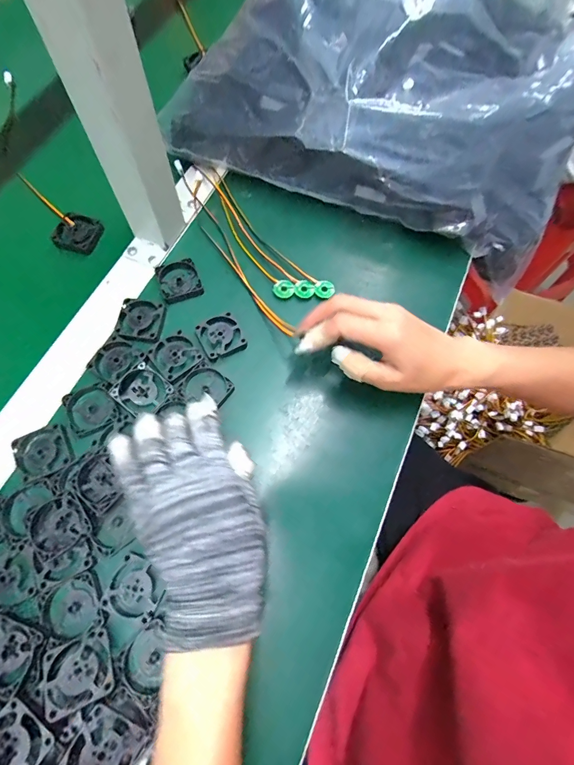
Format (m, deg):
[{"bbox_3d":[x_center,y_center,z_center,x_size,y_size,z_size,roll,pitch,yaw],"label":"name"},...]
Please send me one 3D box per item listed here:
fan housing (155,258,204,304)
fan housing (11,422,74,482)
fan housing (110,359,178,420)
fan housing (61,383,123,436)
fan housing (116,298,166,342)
[{"bbox_3d":[-0.108,-0.103,0.374,0.039,0.008,0.044,-17,72,-10],"label":"fan housing"},{"bbox_3d":[-0.202,0.057,0.307,0.041,0.004,0.041,-26,73,-12],"label":"fan housing"},{"bbox_3d":[-0.129,0.008,0.330,0.040,0.010,0.039,42,73,-8],"label":"fan housing"},{"bbox_3d":[-0.170,0.022,0.325,0.042,0.005,0.038,-25,73,-12],"label":"fan housing"},{"bbox_3d":[-0.139,-0.060,0.355,0.039,0.006,0.044,4,69,-2],"label":"fan housing"}]

